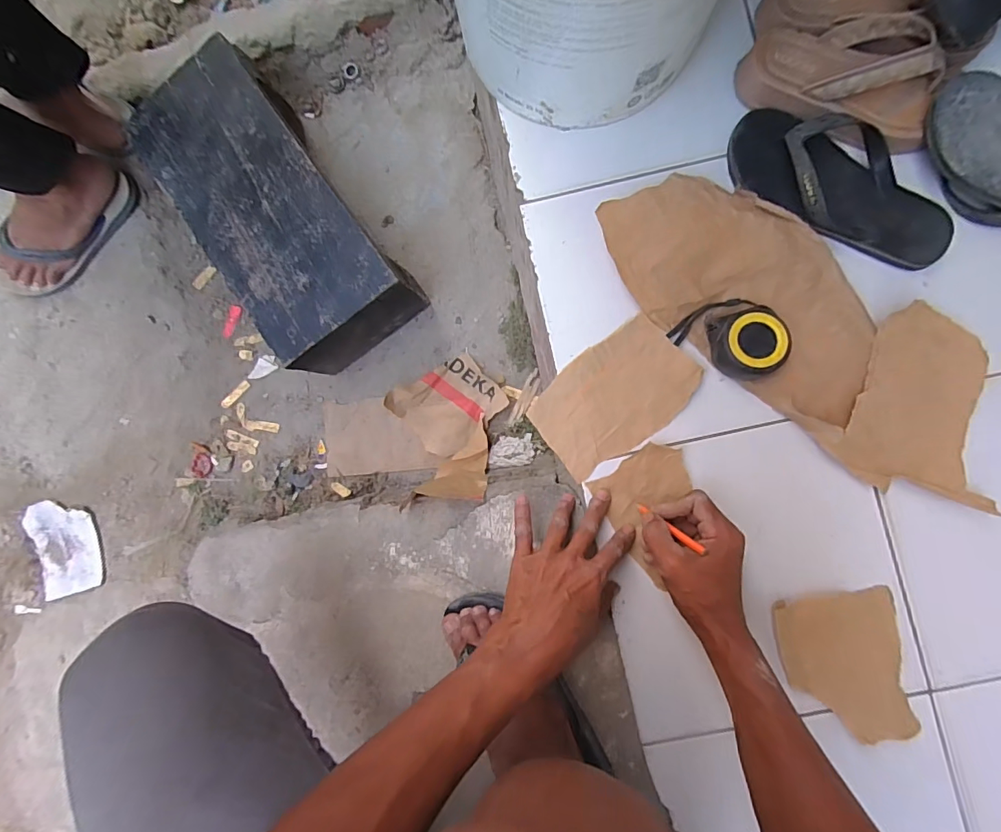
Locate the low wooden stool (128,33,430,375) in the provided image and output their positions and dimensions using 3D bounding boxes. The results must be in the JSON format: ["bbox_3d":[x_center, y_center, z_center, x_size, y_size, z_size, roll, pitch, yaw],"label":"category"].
[{"bbox_3d":[-0.318,-0.284,0.696,0.205,0.140,0.423,-36,86,0],"label":"low wooden stool"}]

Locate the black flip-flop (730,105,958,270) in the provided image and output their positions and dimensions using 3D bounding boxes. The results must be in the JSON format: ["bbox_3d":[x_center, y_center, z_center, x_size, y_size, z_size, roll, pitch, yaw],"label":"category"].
[{"bbox_3d":[0.364,-0.245,0.505,0.251,0.045,0.107,27,88,3],"label":"black flip-flop"}]

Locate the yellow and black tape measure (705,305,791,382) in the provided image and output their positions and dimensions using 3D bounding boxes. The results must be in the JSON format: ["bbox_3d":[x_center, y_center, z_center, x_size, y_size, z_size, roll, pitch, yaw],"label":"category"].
[{"bbox_3d":[0.259,-0.076,0.500,0.069,0.035,0.076,-14,86,1],"label":"yellow and black tape measure"}]

